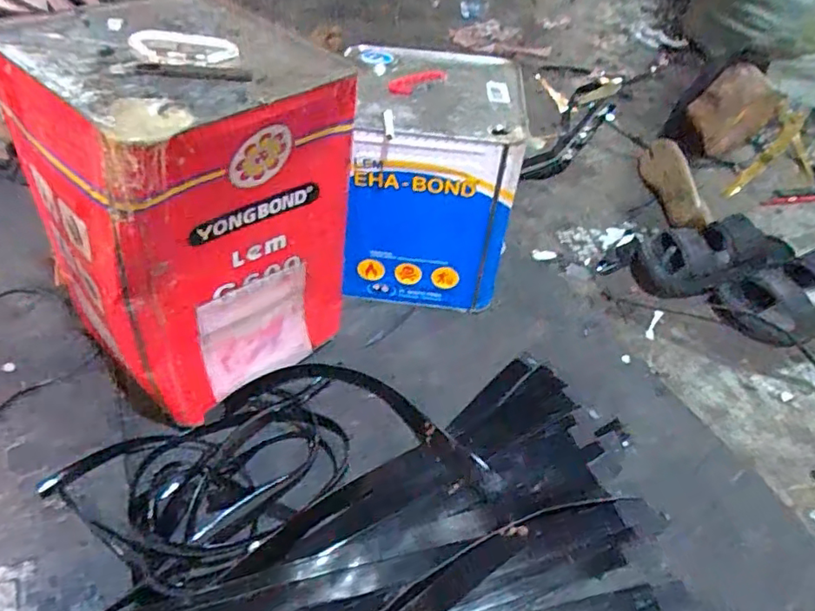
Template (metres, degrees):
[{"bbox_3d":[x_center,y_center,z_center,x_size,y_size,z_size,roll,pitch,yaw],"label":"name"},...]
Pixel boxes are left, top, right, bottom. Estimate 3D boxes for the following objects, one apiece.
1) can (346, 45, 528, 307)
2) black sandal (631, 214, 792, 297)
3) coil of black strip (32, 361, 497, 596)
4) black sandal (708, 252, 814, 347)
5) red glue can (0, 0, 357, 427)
[{"bbox_3d":[0.029,-0.168,0.771,0.206,0.276,0.247,7,46,1],"label":"can"},{"bbox_3d":[0.453,-0.084,0.854,0.219,0.063,0.127,-11,49,-16],"label":"black sandal"},{"bbox_3d":[-0.139,0.161,0.592,0.413,0.029,0.206,-13,49,-17],"label":"coil of black strip"},{"bbox_3d":[0.567,-0.010,0.809,0.233,0.069,0.107,-11,49,-16],"label":"black sandal"},{"bbox_3d":[-0.223,-0.097,0.597,0.266,0.351,0.250,-33,57,-31],"label":"red glue can"}]

